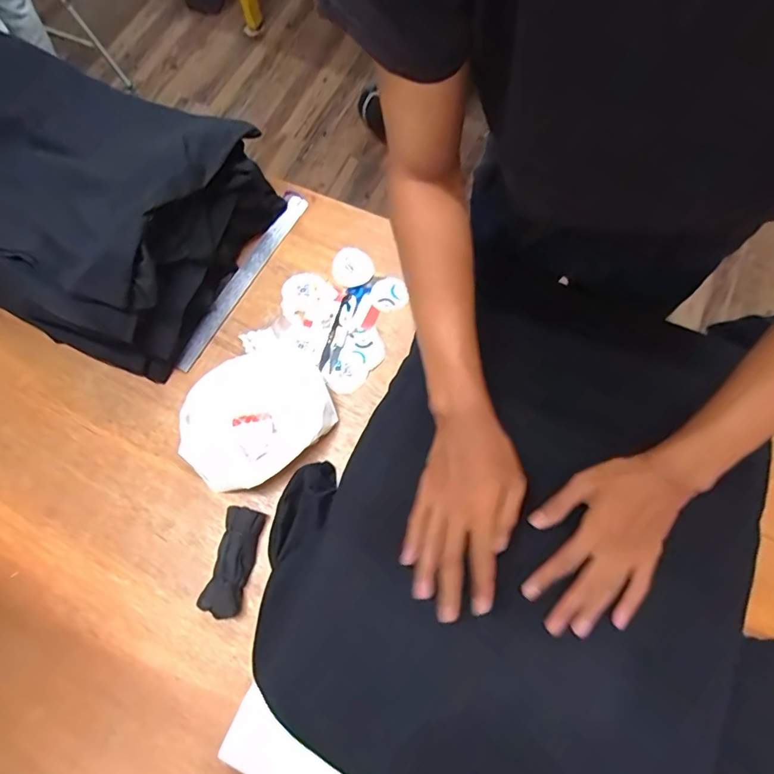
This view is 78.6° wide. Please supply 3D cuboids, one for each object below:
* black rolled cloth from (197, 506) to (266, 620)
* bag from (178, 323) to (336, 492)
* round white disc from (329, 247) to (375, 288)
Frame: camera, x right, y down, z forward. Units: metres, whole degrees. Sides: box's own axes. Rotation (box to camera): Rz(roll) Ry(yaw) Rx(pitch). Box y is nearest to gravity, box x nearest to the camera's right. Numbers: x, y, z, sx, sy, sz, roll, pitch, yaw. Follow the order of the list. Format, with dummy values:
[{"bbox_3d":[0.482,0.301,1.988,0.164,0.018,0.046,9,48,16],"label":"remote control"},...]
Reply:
[{"bbox_3d":[-0.189,0.213,0.580,0.047,0.034,0.123,11,73,4],"label":"black rolled cloth"},{"bbox_3d":[-0.181,0.033,0.634,0.182,0.040,0.202,43,78,13],"label":"bag"},{"bbox_3d":[-0.054,-0.181,0.721,0.061,0.012,0.064,0,72,1],"label":"round white disc"}]

